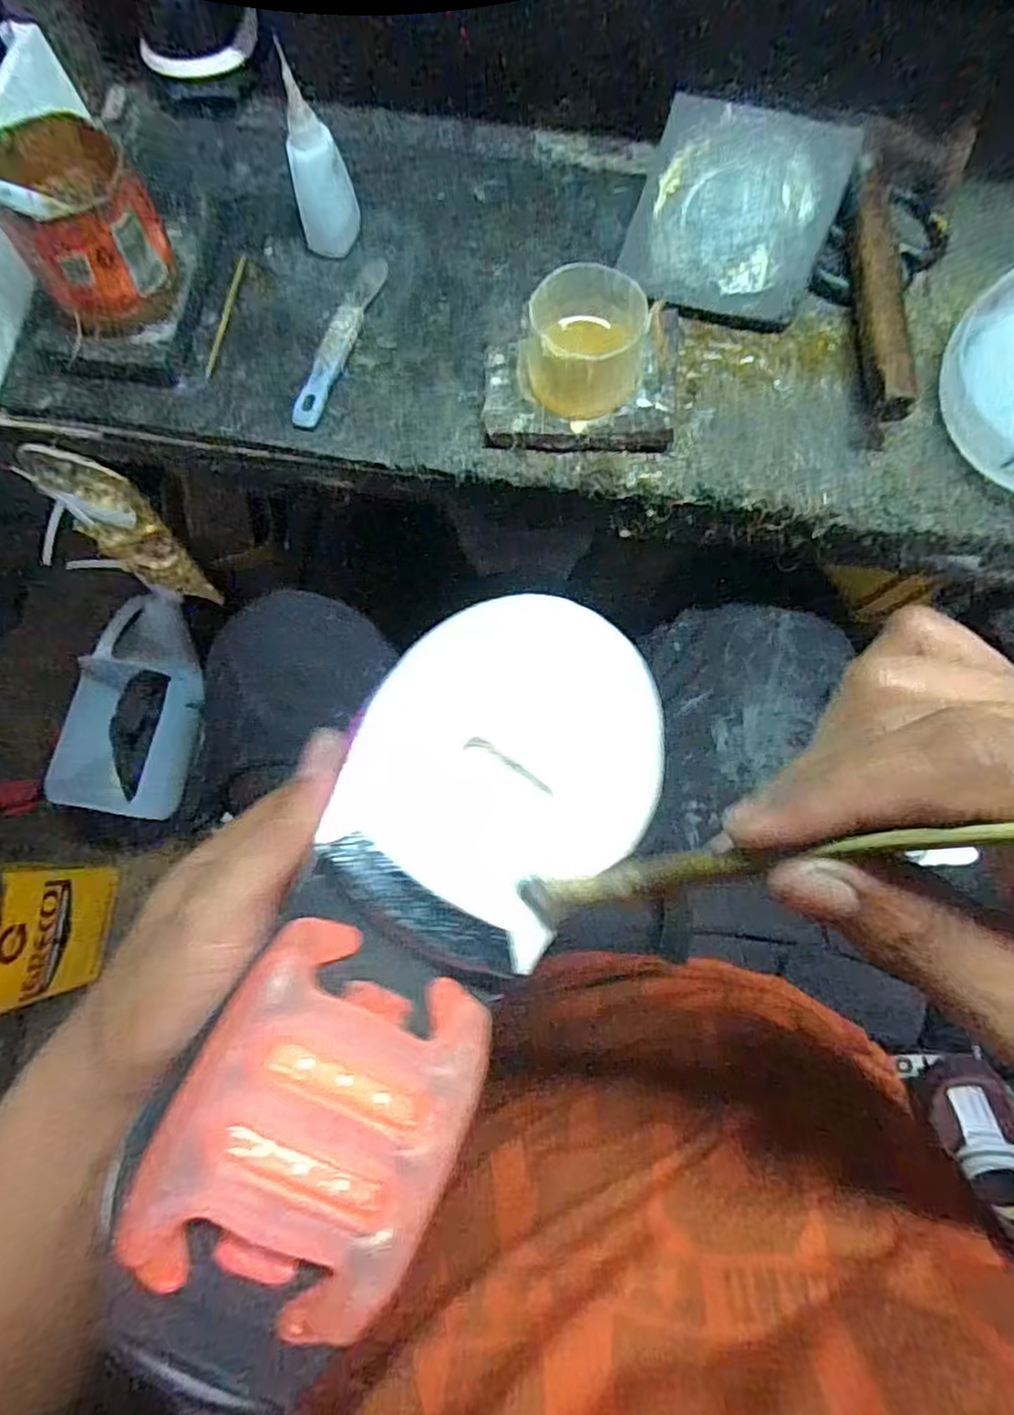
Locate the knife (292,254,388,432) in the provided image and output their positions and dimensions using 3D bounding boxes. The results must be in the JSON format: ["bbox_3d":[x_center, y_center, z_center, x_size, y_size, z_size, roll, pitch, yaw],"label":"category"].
[{"bbox_3d":[-0.109,-0.241,0.440,0.019,0.010,0.137,18,79,4],"label":"knife"}]

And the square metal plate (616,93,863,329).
[{"bbox_3d":[0.141,-0.308,0.421,0.115,0.006,0.113,19,100,8],"label":"square metal plate"}]

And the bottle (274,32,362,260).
[{"bbox_3d":[-0.117,-0.333,0.416,0.035,0.101,0.029,-9,78,-2],"label":"bottle"}]

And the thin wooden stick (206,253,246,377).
[{"bbox_3d":[-0.188,-0.262,0.451,0.006,0.005,0.097,9,78,2],"label":"thin wooden stick"}]

